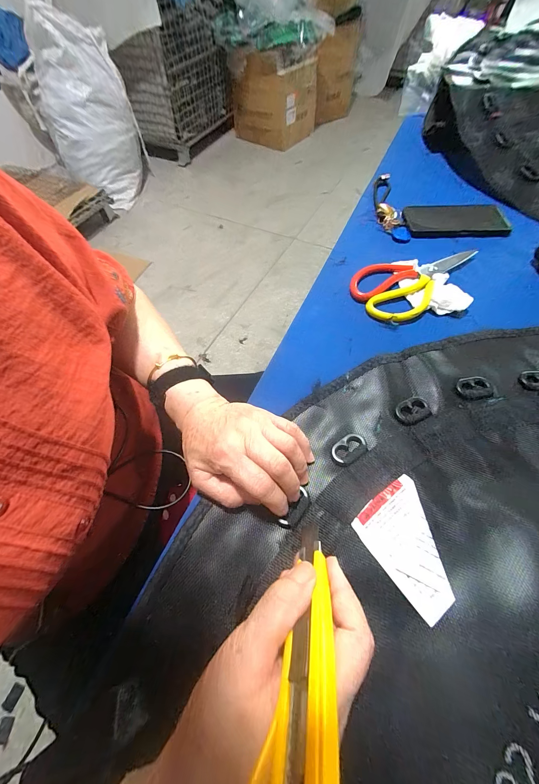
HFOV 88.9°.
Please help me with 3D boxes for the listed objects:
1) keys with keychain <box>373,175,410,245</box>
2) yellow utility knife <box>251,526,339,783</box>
[{"bbox_3d":[0.217,-0.347,0.506,0.048,0.013,0.209,1,61,3],"label":"keys with keychain"},{"bbox_3d":[0.022,0.142,0.163,0.032,0.026,0.150,13,20,9],"label":"yellow utility knife"}]

